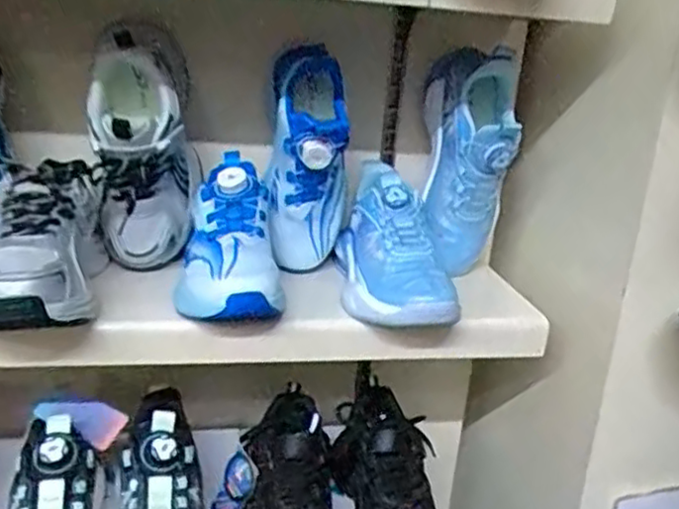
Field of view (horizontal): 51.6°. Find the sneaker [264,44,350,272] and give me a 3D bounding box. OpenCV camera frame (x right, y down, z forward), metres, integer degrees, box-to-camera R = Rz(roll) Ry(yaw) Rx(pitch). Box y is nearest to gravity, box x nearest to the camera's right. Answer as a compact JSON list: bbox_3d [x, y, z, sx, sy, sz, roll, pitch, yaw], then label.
[{"bbox_3d":[-0.032,-0.086,0.697,0.074,0.220,0.078,4,18,-3],"label":"sneaker"}]

